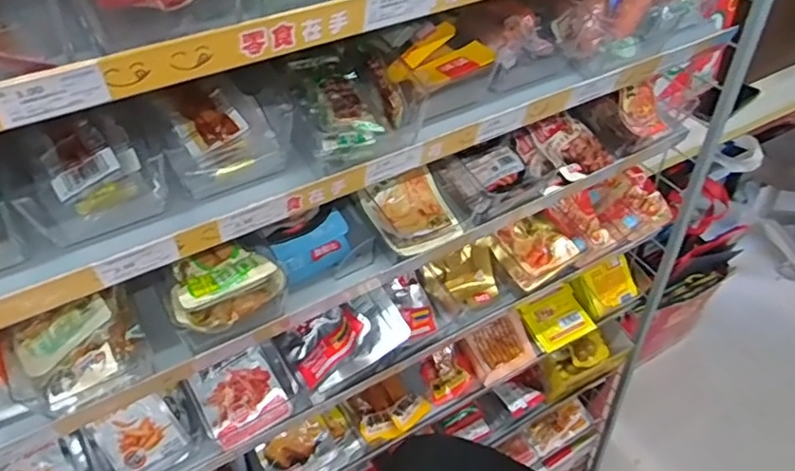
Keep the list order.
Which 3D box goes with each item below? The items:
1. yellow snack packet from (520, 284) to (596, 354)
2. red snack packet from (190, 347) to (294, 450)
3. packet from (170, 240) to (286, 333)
[{"bbox_3d":[0.232,0.121,0.867,0.089,0.015,0.080,-29,87,-14],"label":"yellow snack packet"},{"bbox_3d":[-0.158,0.164,0.606,0.078,0.012,0.079,-27,71,-18],"label":"red snack packet"},{"bbox_3d":[-0.140,0.040,0.481,0.084,0.039,0.060,-25,46,-24],"label":"packet"}]

